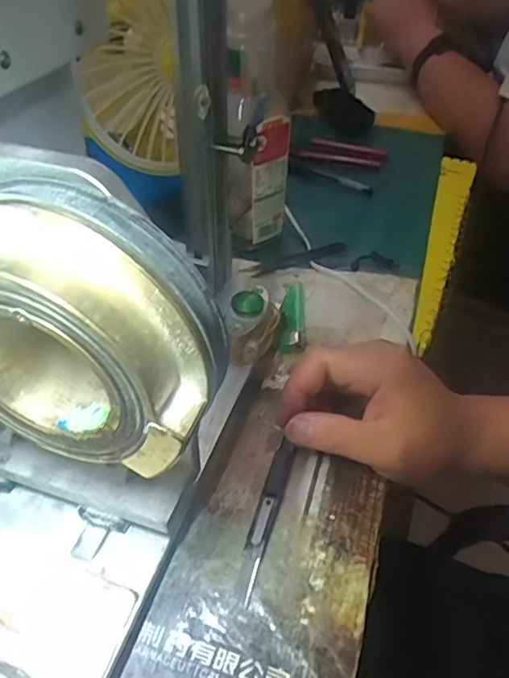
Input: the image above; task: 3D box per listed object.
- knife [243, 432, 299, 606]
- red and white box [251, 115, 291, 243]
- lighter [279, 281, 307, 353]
[{"bbox_3d":[0.008,0.102,0.314,0.014,0.007,0.103,13,42,9],"label":"knife"},{"bbox_3d":[0.015,-0.138,0.482,0.037,0.119,0.008,-25,49,-25],"label":"red and white box"},{"bbox_3d":[0.031,-0.021,0.435,0.019,0.007,0.080,2,43,1],"label":"lighter"}]

